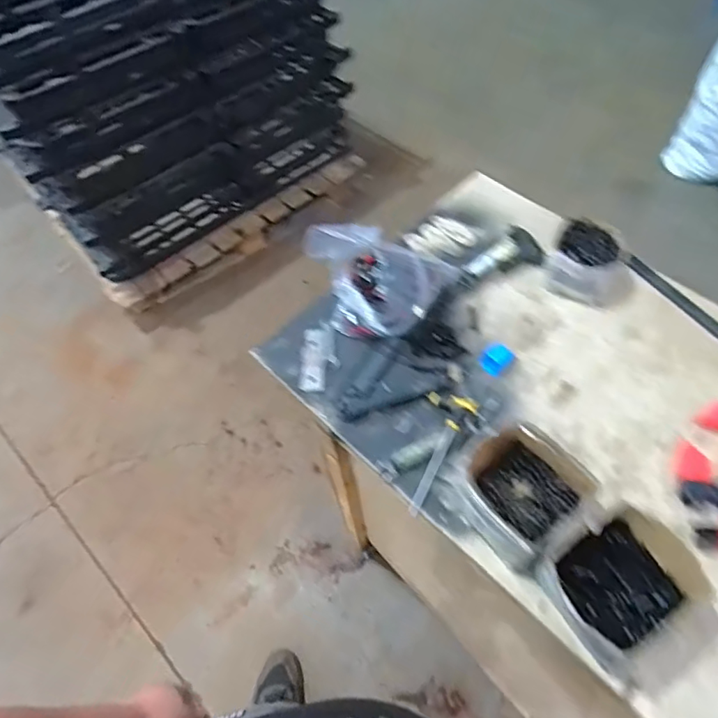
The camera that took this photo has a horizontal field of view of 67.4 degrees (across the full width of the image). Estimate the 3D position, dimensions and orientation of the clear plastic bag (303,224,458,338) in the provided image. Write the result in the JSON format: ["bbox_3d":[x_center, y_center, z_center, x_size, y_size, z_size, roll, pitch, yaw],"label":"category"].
[{"bbox_3d":[0.032,-0.142,0.936,0.237,0.103,0.202,11,57,12],"label":"clear plastic bag"}]

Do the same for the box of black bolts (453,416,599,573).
[{"bbox_3d":[0.215,0.177,0.716,0.148,0.076,0.158,-37,61,-20],"label":"box of black bolts"}]

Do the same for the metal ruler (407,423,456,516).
[{"bbox_3d":[0.106,0.161,0.777,0.017,0.008,0.140,25,66,11],"label":"metal ruler"}]

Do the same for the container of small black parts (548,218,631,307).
[{"bbox_3d":[0.422,-0.176,0.960,0.148,0.070,0.155,-2,55,3],"label":"container of small black parts"}]

